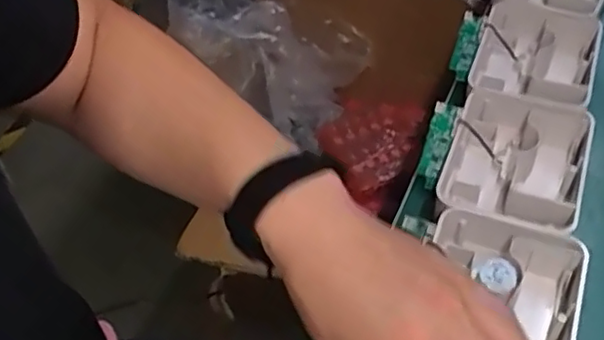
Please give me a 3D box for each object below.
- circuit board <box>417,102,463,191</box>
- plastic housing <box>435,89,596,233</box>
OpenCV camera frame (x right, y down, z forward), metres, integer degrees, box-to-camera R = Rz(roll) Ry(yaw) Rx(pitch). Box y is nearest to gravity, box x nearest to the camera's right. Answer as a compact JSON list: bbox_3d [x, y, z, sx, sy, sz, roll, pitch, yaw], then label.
[{"bbox_3d":[0.109,-0.020,0.517,0.023,0.006,0.069,19,88,36],"label":"circuit board"},{"bbox_3d":[0.165,0.005,0.504,0.102,0.059,0.130,19,53,18],"label":"plastic housing"}]

